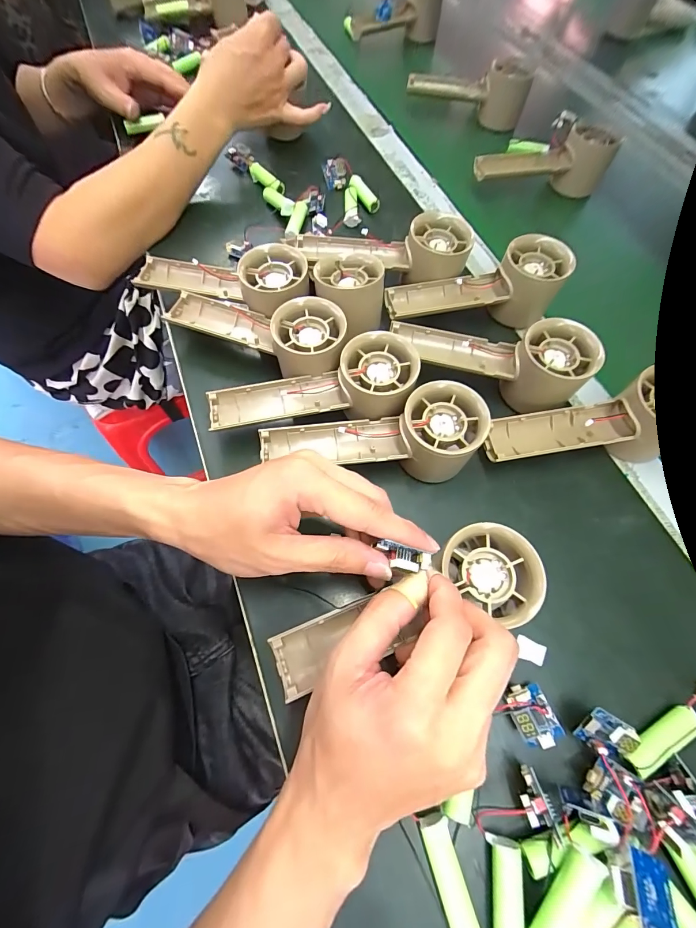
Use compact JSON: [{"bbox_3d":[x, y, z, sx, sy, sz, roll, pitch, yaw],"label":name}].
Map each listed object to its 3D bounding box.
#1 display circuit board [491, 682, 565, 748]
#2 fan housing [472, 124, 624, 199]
[{"bbox_3d":[0.108,0.149,0.219,0.026,0.014,0.032,-23,69,-9],"label":"display circuit board"},{"bbox_3d":[0.225,-0.349,0.432,0.156,0.050,0.049,-8,67,-3],"label":"fan housing"}]

